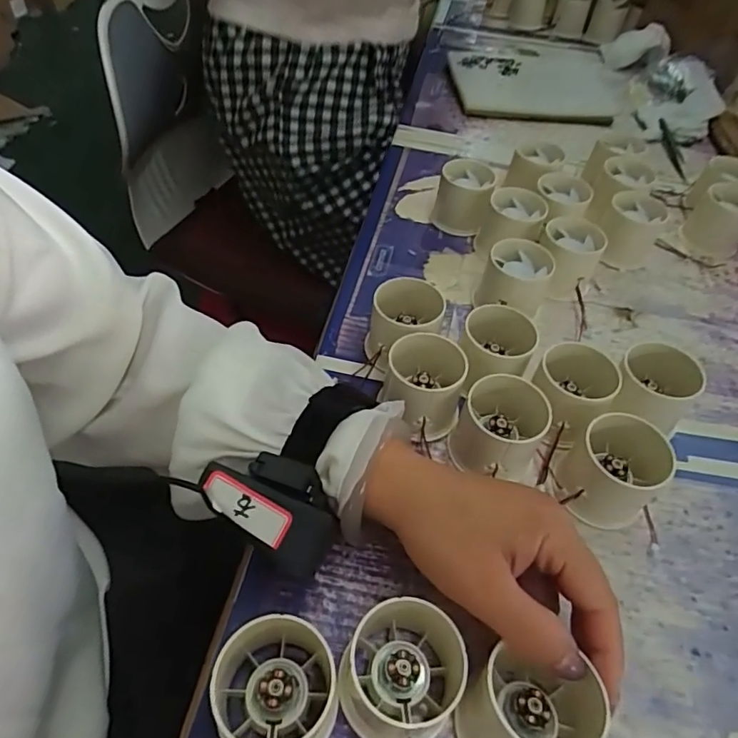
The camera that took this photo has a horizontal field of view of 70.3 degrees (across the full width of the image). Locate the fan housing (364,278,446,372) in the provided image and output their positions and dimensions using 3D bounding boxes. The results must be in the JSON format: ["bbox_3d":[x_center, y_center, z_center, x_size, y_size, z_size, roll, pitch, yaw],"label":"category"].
[{"bbox_3d":[0.025,-0.031,0.385,0.051,0.052,0.052,5,51,0],"label":"fan housing"}]

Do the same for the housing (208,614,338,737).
[{"bbox_3d":[-0.043,0.147,0.236,0.056,0.049,0.052,2,51,-3],"label":"housing"}]

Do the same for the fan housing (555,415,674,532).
[{"bbox_3d":[0.153,0.064,0.321,0.057,0.045,0.057,34,56,21],"label":"fan housing"}]

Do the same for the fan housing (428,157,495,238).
[{"bbox_3d":[0.090,-0.166,0.507,0.053,0.047,0.061,10,51,4],"label":"fan housing"}]

